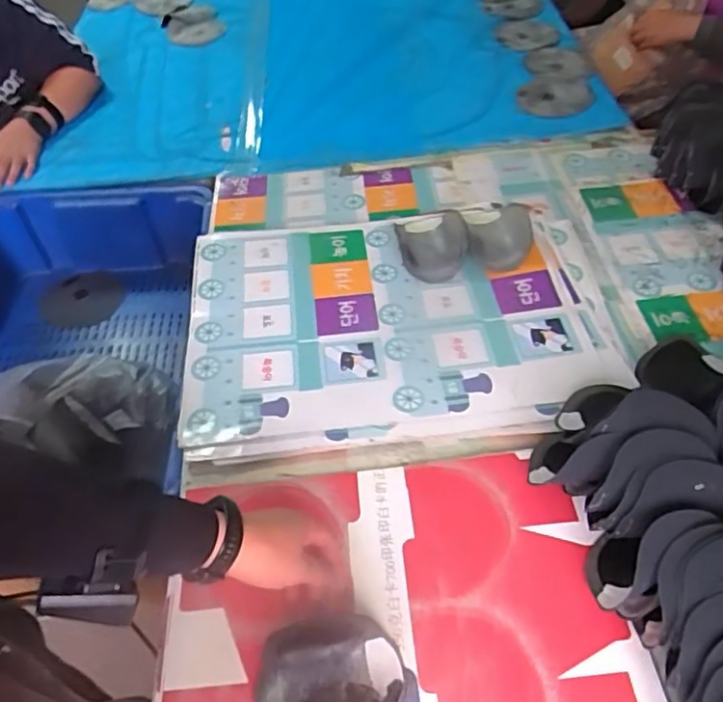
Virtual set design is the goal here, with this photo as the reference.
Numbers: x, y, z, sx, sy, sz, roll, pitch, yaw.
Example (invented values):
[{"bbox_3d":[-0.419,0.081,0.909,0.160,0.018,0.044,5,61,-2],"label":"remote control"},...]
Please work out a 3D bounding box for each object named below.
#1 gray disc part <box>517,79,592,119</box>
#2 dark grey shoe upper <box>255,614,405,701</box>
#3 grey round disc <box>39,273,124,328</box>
[{"bbox_3d":[0.387,-0.509,1.212,0.127,0.019,0.127,-22,53,-13],"label":"gray disc part"},{"bbox_3d":[-0.033,0.300,0.557,0.131,0.043,0.091,-11,50,-6],"label":"dark grey shoe upper"},{"bbox_3d":[-0.517,-0.097,1.133,0.138,0.018,0.137,-1,56,1],"label":"grey round disc"}]

